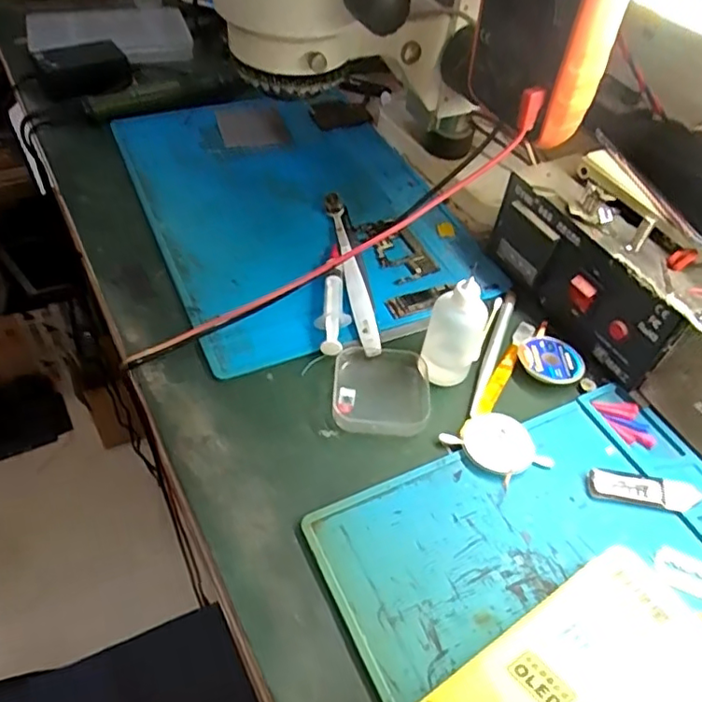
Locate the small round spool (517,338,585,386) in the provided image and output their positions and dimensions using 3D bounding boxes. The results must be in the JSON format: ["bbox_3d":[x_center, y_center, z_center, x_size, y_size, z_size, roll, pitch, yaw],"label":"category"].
[{"bbox_3d":[0.141,0.008,0.425,0.043,0.010,0.039,4,49,-1],"label":"small round spool"}]

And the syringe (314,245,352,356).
[{"bbox_3d":[-0.014,-0.039,0.450,0.024,0.015,0.103,1,49,-4],"label":"syringe"}]

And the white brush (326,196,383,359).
[{"bbox_3d":[0.000,-0.069,0.475,0.017,0.020,0.179,-6,50,-9],"label":"white brush"}]

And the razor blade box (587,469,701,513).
[{"bbox_3d":[0.177,0.084,0.363,0.066,0.007,0.018,10,49,4],"label":"razor blade box"}]

